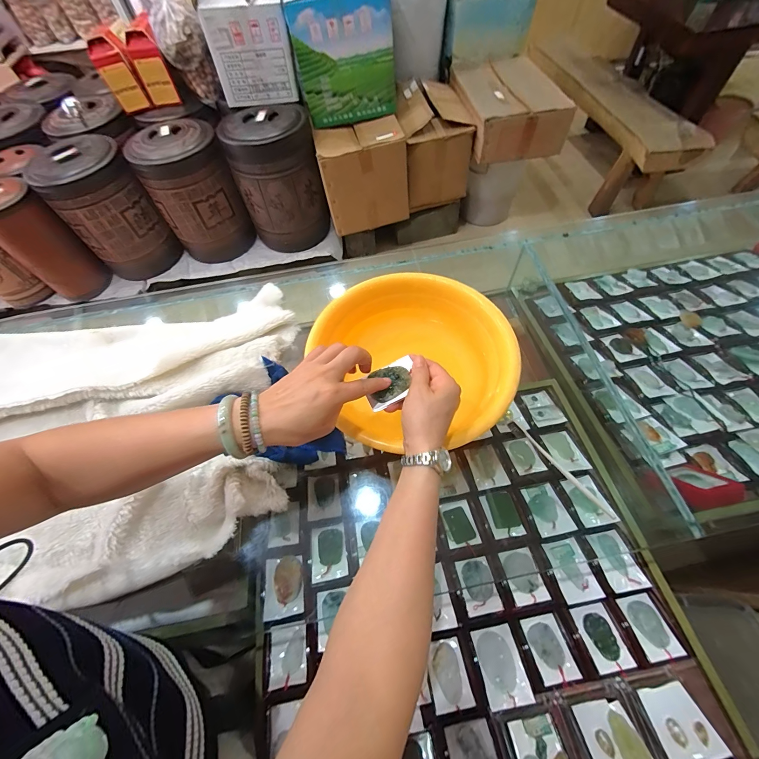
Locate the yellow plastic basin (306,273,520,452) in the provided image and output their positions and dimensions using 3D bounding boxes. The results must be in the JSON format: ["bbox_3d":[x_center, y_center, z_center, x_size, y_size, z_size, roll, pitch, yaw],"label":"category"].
[{"bbox_3d":[0.056,-0.024,0.505,0.254,0.089,0.285,-19,62,-7],"label":"yellow plastic basin"}]

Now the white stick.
[{"bbox_3d":[0.250,0.120,0.469,0.012,0.012,0.165,-36,65,-16],"label":"white stick"}]

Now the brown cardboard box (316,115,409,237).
[{"bbox_3d":[-0.081,-0.977,1.664,0.397,0.390,0.282,-14,61,-5],"label":"brown cardboard box"}]

